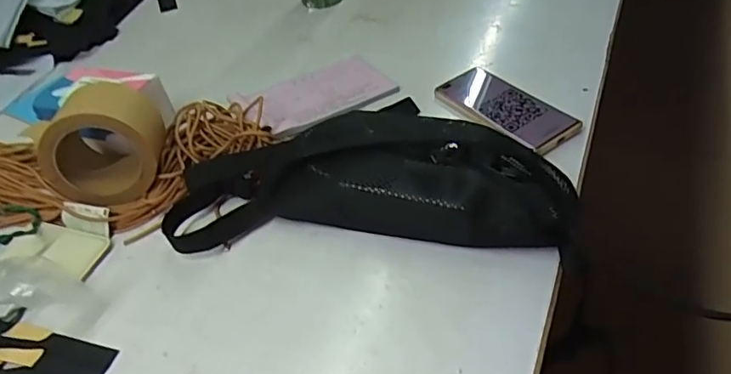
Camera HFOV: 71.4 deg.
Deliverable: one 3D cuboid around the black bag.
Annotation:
[{"bbox_3d":[0.001,-0.022,0.491,0.374,0.075,0.163,-1,44,6],"label":"black bag"}]

